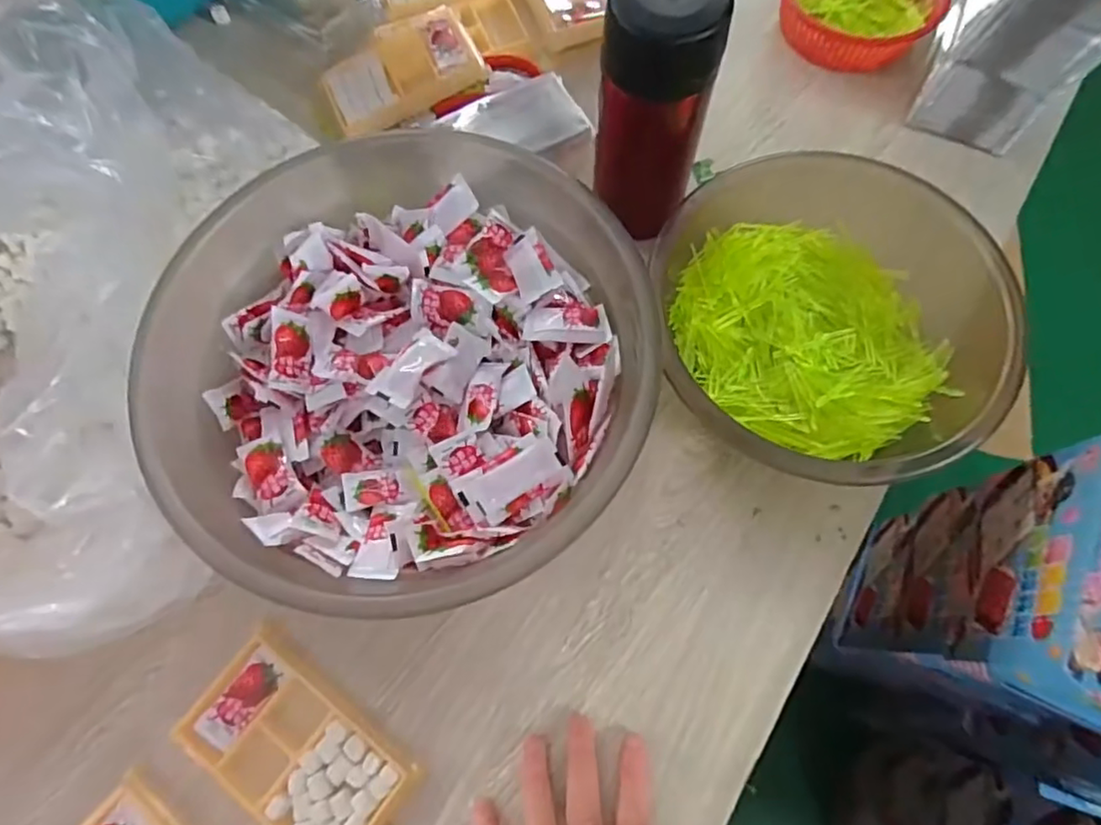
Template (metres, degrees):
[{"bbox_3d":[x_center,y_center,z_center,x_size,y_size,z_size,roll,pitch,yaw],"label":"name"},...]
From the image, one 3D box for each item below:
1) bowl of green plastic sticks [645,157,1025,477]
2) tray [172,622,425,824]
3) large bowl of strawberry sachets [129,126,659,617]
[{"bbox_3d":[0.188,-0.046,0.393,0.226,0.070,0.191,-1,70,0],"label":"bowl of green plastic sticks"},{"bbox_3d":[-0.147,0.196,0.350,0.132,0.012,0.075,37,75,13],"label":"tray"},{"bbox_3d":[-0.108,-0.045,0.391,0.280,0.099,0.348,-40,74,-13],"label":"large bowl of strawberry sachets"}]

